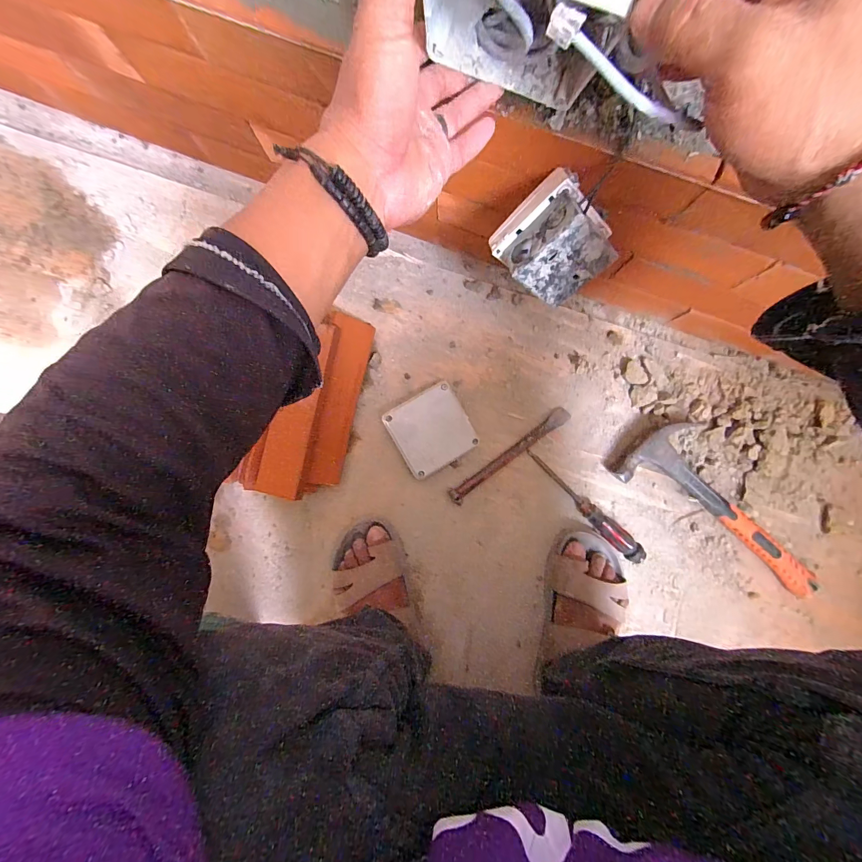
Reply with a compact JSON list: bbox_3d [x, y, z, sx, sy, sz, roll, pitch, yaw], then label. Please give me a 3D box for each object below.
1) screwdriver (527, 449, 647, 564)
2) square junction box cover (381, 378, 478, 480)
[{"bbox_3d":[0.218,0.105,0.511,0.213,0.026,0.026,44,91,0],"label":"screwdriver"},{"bbox_3d":[0.001,-0.001,0.503,0.103,0.025,0.103,-30,90,1],"label":"square junction box cover"}]

